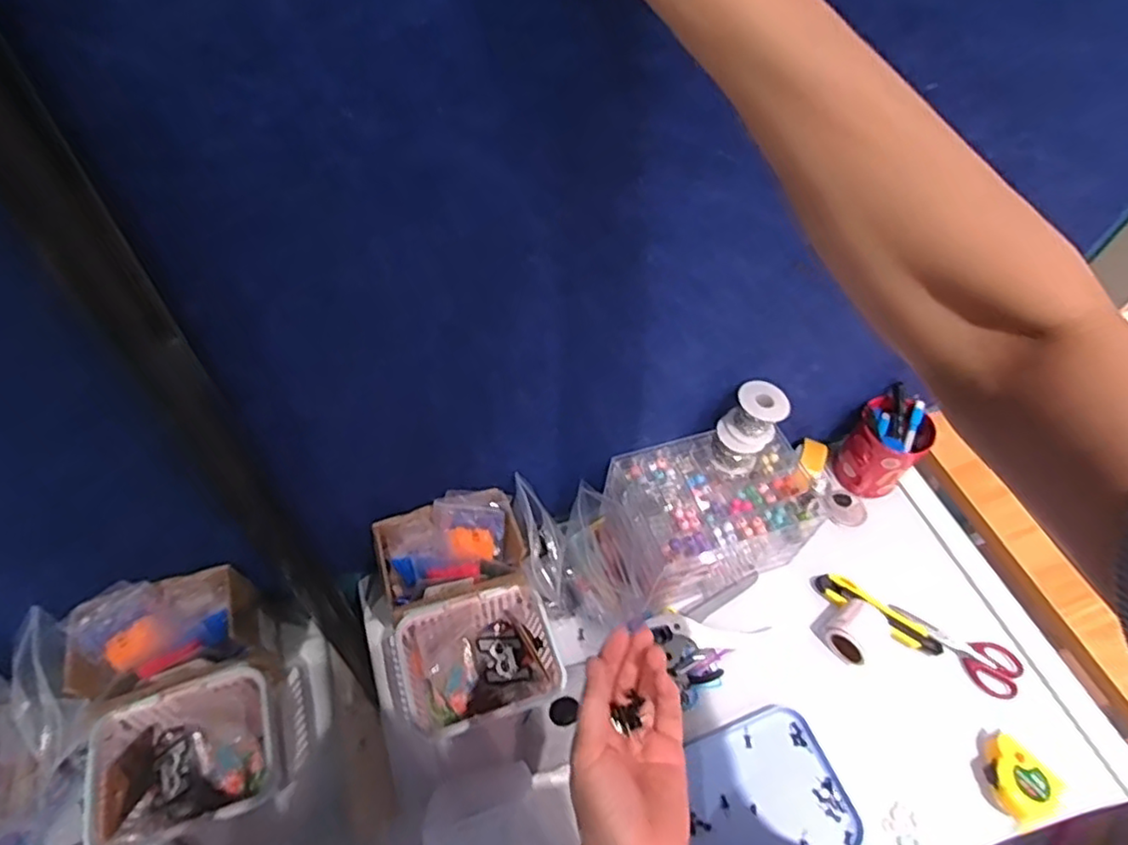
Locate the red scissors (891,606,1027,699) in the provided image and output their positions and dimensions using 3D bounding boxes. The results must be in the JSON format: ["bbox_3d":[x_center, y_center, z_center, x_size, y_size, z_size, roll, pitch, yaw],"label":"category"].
[{"bbox_3d":[0.468,0.267,0.787,0.150,0.006,0.064,29,57,16],"label":"red scissors"}]

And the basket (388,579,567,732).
[{"bbox_3d":[-0.095,0.261,0.705,0.169,0.087,0.128,-14,57,-14],"label":"basket"}]

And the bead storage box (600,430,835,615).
[{"bbox_3d":[0.177,0.113,0.806,0.219,0.145,0.158,-17,57,-16],"label":"bead storage box"}]

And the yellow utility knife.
[{"bbox_3d":[0.385,0.231,0.801,0.154,0.022,0.038,33,58,18],"label":"yellow utility knife"}]

